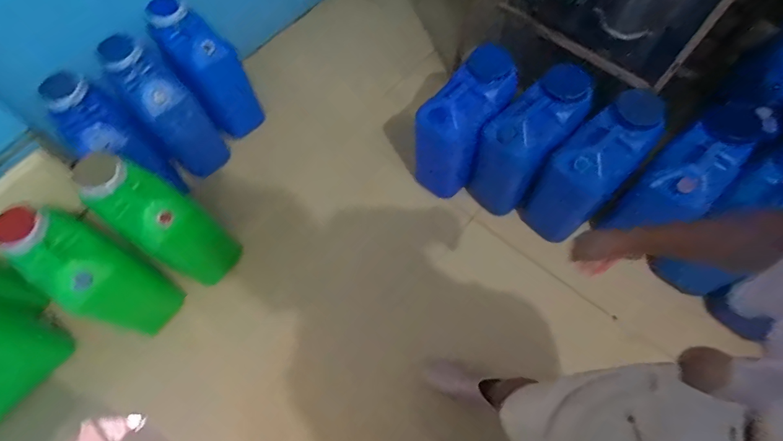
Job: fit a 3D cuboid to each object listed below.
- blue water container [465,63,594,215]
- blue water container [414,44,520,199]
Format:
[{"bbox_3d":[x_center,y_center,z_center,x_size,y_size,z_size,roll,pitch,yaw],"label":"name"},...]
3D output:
[{"bbox_3d":[0.398,-0.212,1.234,0.273,0.386,0.158,-39,70,-15],"label":"blue water container"},{"bbox_3d":[0.235,-0.313,1.322,0.200,0.388,0.321,32,70,15],"label":"blue water container"}]

